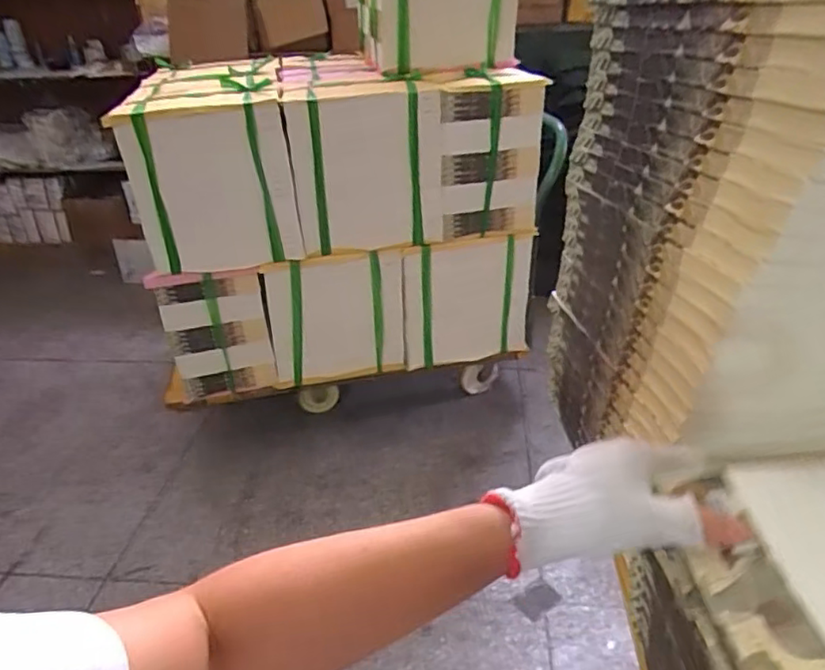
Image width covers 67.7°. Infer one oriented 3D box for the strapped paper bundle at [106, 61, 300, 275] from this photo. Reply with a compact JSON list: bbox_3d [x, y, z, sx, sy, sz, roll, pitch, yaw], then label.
[{"bbox_3d":[-0.550,-0.496,1.745,0.391,0.417,0.602,-8,31,-10],"label":"strapped paper bundle"}]

